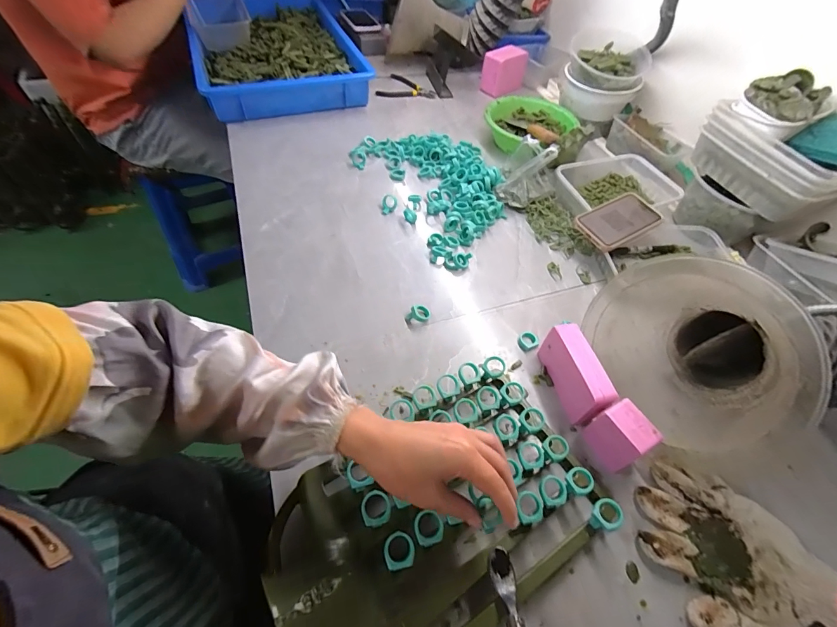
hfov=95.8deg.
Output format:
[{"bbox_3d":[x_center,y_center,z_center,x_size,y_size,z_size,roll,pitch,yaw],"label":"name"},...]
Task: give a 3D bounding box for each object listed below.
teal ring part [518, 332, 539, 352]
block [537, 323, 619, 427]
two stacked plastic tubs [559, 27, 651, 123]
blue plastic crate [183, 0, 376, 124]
[{"bbox_3d":[0.156,0.037,0.536,0.028,0.009,0.028,2,54,-3],"label":"teal ring part"},{"bbox_3d":[0.193,0.075,0.472,0.033,0.074,0.110,-10,55,-12],"label":"block"},{"bbox_3d":[0.406,-0.526,0.839,0.159,0.131,0.163,2,54,-3],"label":"two stacked plastic tubs"},{"bbox_3d":[-0.377,-0.699,0.983,0.372,0.080,0.589,-16,57,-16],"label":"blue plastic crate"}]

